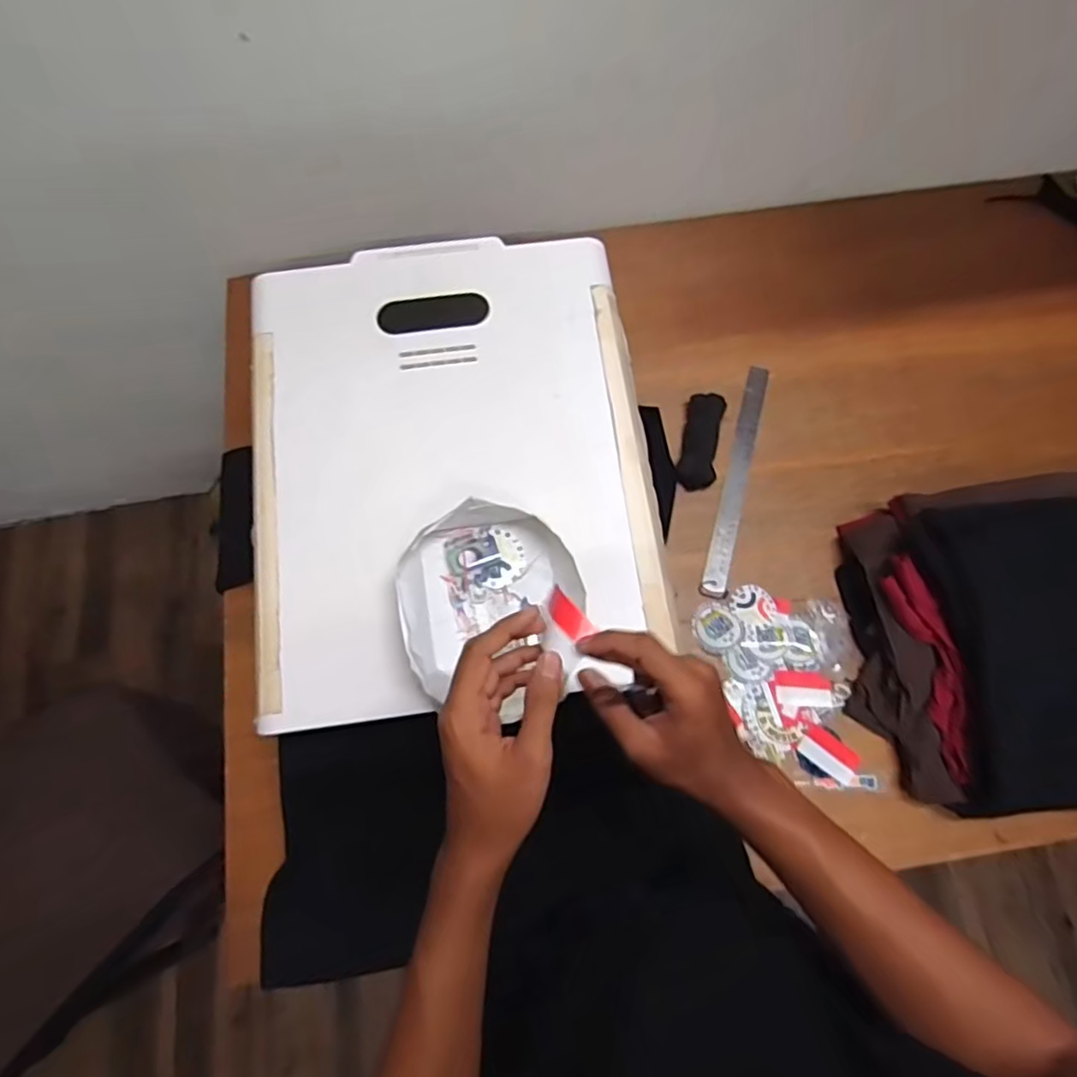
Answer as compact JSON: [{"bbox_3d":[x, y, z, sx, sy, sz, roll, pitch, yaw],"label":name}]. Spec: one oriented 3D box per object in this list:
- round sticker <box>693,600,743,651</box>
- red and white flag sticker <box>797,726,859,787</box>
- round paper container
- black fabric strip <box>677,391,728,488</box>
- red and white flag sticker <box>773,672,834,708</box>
[{"bbox_3d":[0.215,0.105,0.764,0.057,0.008,0.058,-2,65,3],"label":"round sticker"},{"bbox_3d":[0.330,0.243,0.721,0.067,0.006,0.036,39,75,10],"label":"red and white flag sticker"},{"bbox_3d":[-0.041,0.063,0.586,0.161,0.056,0.187,-19,74,-7],"label":"round paper container"},{"bbox_3d":[0.210,-0.124,0.825,0.044,0.024,0.122,10,86,4],"label":"black fabric strip"},{"bbox_3d":[0.308,0.176,0.744,0.063,0.007,0.039,3,72,-1],"label":"red and white flag sticker"}]

